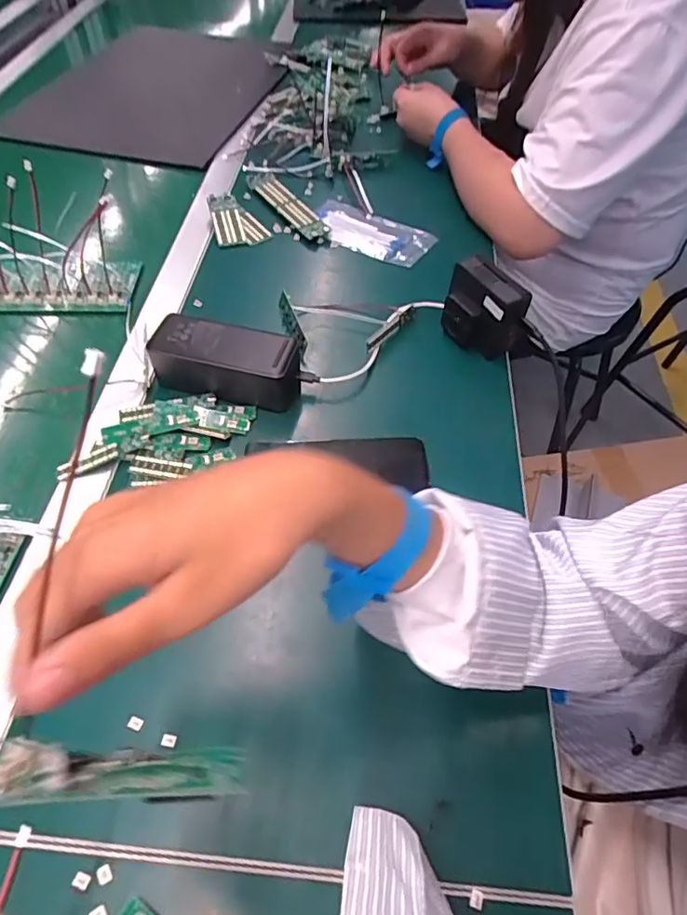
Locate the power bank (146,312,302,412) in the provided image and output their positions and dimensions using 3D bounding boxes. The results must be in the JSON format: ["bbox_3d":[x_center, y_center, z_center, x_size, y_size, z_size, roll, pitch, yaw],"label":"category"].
[{"bbox_3d":[-0.106,-0.088,0.495,0.126,0.046,0.054,15,55,10],"label":"power bank"}]

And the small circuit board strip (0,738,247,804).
[{"bbox_3d":[-0.074,0.104,0.180,0.081,0.005,0.022,10,15,-14],"label":"small circuit board strip"}]

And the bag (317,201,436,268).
[{"bbox_3d":[0.033,-0.270,0.658,0.147,0.007,0.070,26,64,14],"label":"bag"}]

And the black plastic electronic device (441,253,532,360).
[{"bbox_3d":[0.135,-0.141,0.529,0.038,0.075,0.083,-37,63,-24],"label":"black plastic electronic device"}]

